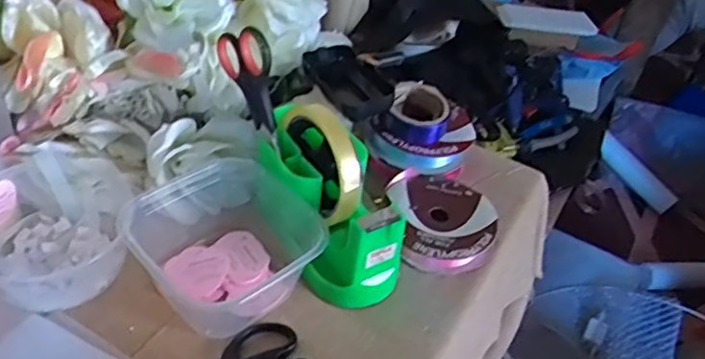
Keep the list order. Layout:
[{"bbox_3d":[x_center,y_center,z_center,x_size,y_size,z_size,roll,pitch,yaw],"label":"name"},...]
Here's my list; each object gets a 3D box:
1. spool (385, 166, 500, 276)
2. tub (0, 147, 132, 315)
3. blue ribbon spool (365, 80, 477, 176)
[{"bbox_3d":[0.077,0.032,0.538,0.084,0.028,0.101,0,41,-12],"label":"spool"},{"bbox_3d":[-0.215,0.032,0.464,0.114,0.054,0.117,-13,45,-25],"label":"tub"},{"bbox_3d":[0.063,-0.046,0.584,0.077,0.053,0.077,32,45,24],"label":"blue ribbon spool"}]

